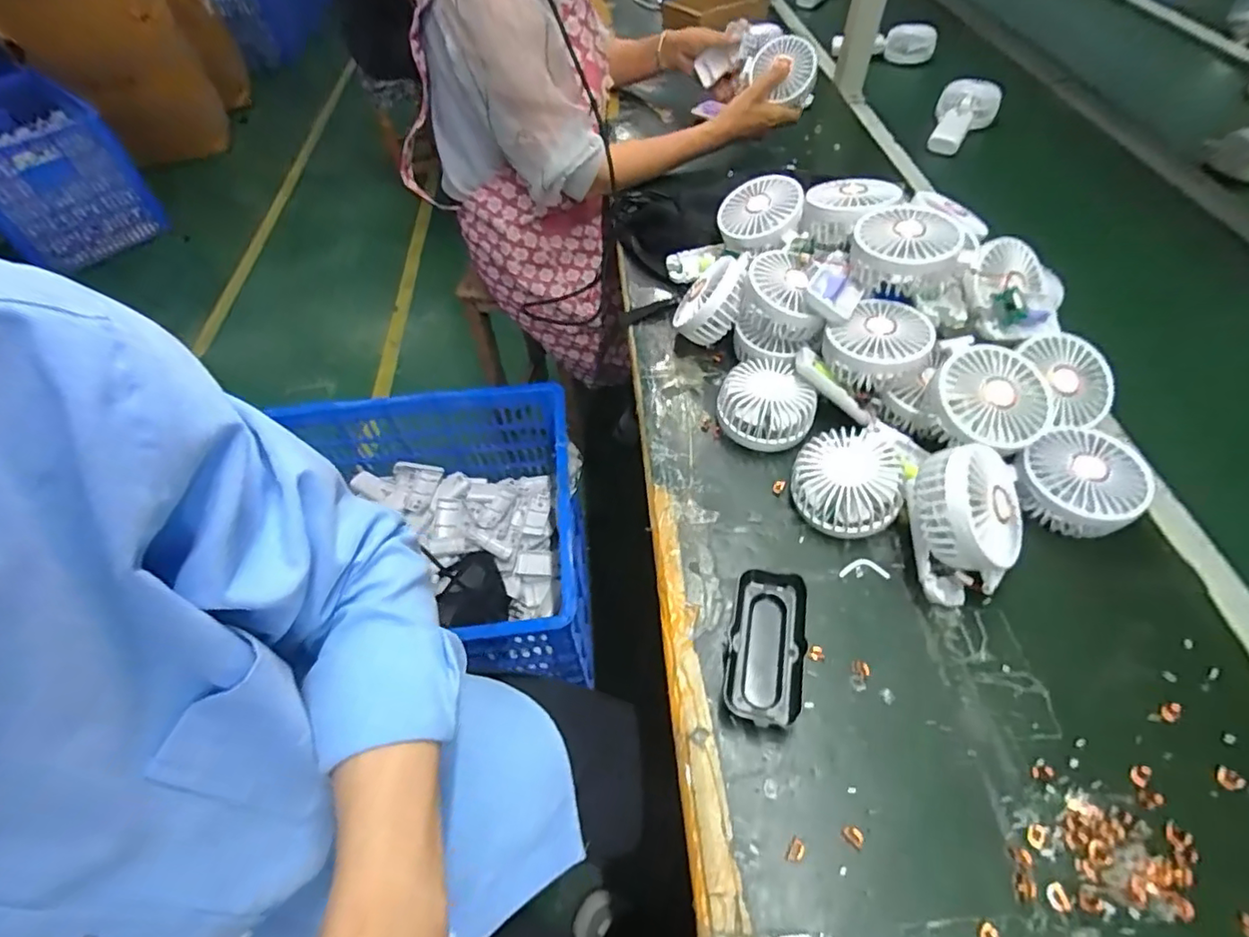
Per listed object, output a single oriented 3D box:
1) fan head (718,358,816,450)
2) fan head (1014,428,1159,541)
[{"bbox_3d":[0.130,-0.057,0.535,0.087,0.049,0.083,-1,53,2],"label":"fan head"},{"bbox_3d":[0.369,0.014,0.465,0.093,0.051,0.084,-27,57,-17],"label":"fan head"}]

